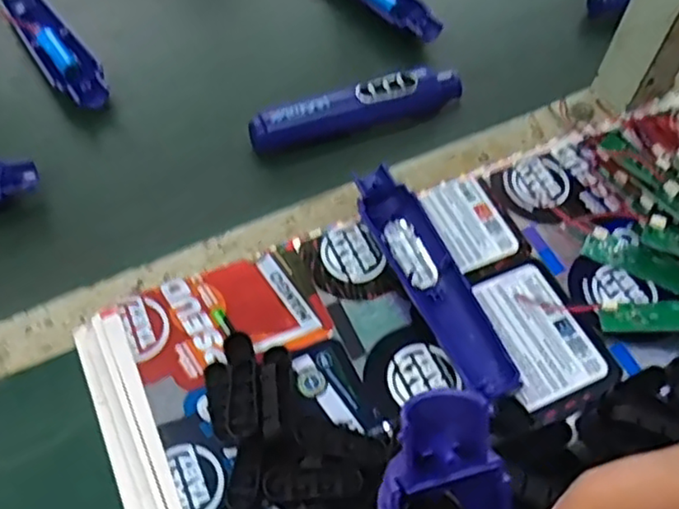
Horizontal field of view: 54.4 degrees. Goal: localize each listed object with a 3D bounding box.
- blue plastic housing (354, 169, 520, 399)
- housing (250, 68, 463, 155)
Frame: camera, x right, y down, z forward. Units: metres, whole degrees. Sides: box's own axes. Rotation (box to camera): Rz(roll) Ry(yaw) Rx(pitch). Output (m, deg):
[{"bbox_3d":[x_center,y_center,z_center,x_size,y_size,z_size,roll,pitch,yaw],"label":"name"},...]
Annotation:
[{"bbox_3d":[0.057,0.014,0.411,0.040,0.023,0.167,-23,60,-16],"label":"blue plastic housing"},{"bbox_3d":[0.017,-0.115,0.505,0.172,0.019,0.029,-19,59,-13],"label":"housing"}]

